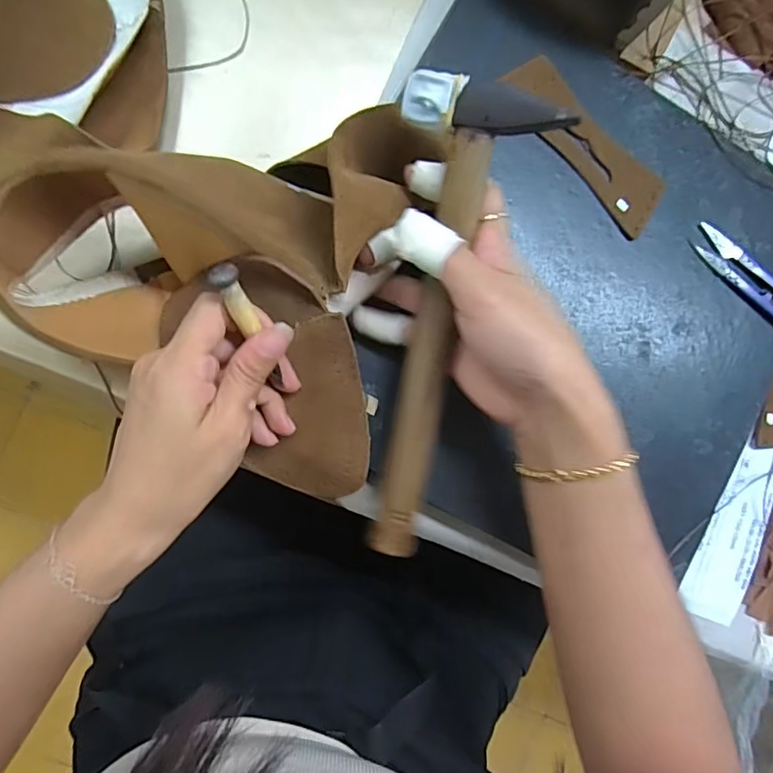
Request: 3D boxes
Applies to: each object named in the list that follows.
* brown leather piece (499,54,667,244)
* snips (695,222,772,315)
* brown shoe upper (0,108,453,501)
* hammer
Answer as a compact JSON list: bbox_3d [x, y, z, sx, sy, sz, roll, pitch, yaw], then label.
[{"bbox_3d":[0.127,-0.155,0.335,0.037,0.004,0.124,-44,96,-1],"label":"brown leather piece"},{"bbox_3d":[0.242,-0.071,0.347,0.096,0.013,0.022,39,85,-4],"label":"snips"},{"bbox_3d":[-0.098,-0.059,0.291,0.214,0.117,0.208,13,87,-6],"label":"brown shoe upper"},{"bbox_3d":[0.025,-0.022,0.278,0.066,0.029,0.250,8,107,-7],"label":"hammer"}]

